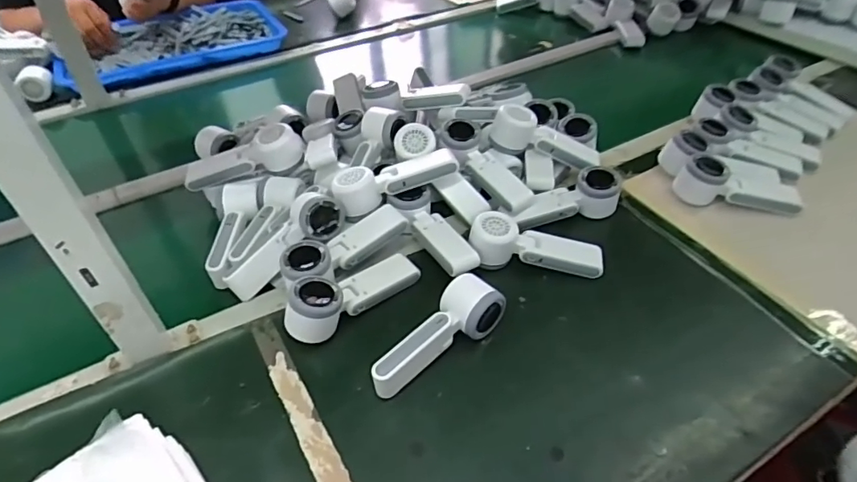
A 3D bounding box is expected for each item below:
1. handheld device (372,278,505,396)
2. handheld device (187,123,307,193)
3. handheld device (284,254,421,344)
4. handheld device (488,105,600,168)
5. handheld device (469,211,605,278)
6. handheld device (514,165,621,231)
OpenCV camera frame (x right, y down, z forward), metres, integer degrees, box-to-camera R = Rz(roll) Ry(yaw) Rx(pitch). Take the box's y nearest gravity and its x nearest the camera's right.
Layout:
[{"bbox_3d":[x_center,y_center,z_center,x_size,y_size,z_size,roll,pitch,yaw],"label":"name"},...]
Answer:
[{"bbox_3d":[0.007,0.100,0.557,0.161,0.052,0.056,-33,54,-28],"label":"handheld device"},{"bbox_3d":[-0.261,-0.115,0.744,0.175,0.061,0.054,-16,46,6],"label":"handheld device"},{"bbox_3d":[-0.088,0.056,0.599,0.165,0.060,0.052,-30,52,-26],"label":"handheld device"},{"bbox_3d":[0.170,-0.139,0.751,0.163,0.056,0.053,20,46,-7],"label":"handheld device"},{"bbox_3d":[0.134,0.007,0.647,0.166,0.041,0.061,9,46,9],"label":"handheld device"},{"bbox_3d":[0.185,-0.052,0.704,0.149,0.049,0.056,-18,48,-16],"label":"handheld device"}]

